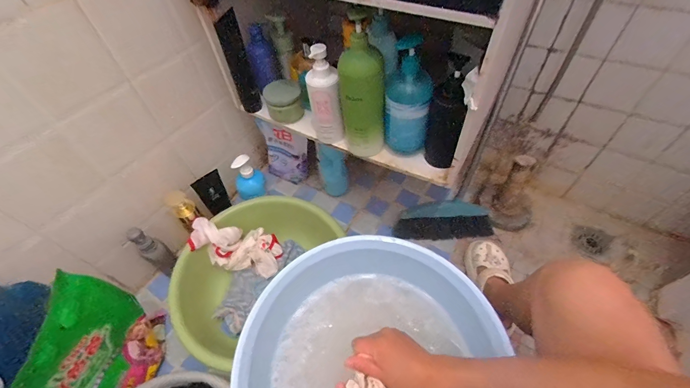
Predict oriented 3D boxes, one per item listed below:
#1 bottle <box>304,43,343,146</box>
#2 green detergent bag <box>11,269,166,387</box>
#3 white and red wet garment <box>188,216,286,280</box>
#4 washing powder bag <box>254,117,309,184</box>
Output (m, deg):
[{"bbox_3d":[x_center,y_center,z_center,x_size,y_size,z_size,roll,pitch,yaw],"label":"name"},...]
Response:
[{"bbox_3d":[-0.040,-0.181,0.584,0.055,0.190,0.053,-14,52,-5],"label":"bottle"},{"bbox_3d":[-0.447,0.313,0.542,0.058,0.299,0.269,0,52,5],"label":"green detergent bag"},{"bbox_3d":[-0.278,0.134,0.778,0.230,0.091,0.111,19,53,-8],"label":"white and red wet garment"},{"bbox_3d":[-0.194,-0.123,0.949,0.167,0.184,0.060,17,56,17],"label":"washing powder bag"}]

